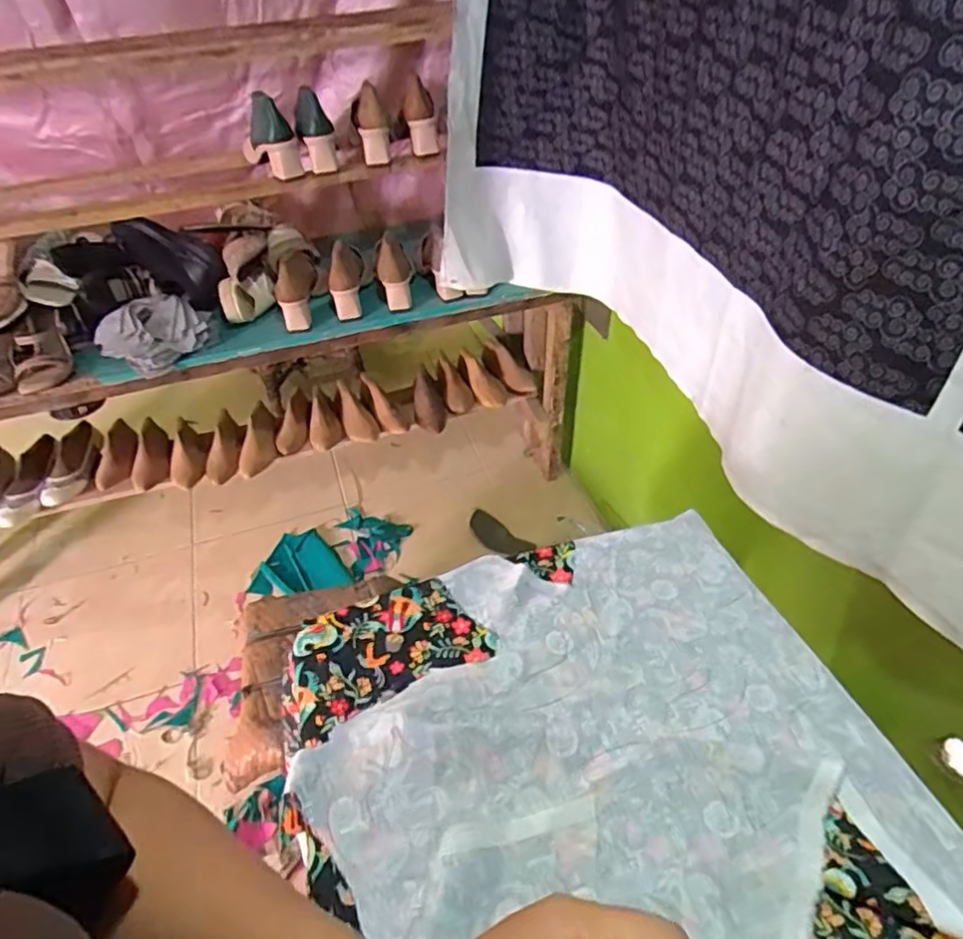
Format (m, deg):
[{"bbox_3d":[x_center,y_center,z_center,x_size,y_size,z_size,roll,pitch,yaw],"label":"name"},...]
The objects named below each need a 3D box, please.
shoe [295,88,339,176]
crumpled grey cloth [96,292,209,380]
[{"bbox_3d":[-0.307,-0.618,1.186,0.061,0.208,0.067,-8,76,-5],"label":"shoe"},{"bbox_3d":[-0.626,-0.261,1.226,0.192,0.067,0.171,20,49,22],"label":"crumpled grey cloth"}]

